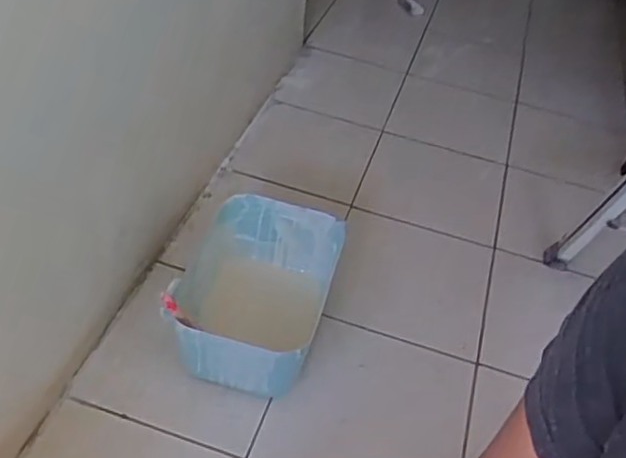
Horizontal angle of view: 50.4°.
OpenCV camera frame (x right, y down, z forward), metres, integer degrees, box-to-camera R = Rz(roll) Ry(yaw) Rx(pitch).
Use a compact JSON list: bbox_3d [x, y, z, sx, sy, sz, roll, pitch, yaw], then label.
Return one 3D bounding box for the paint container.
[{"bbox_3d":[-0.094,0.101,1.065,0.227,0.144,0.314,16,43,6],"label":"paint container"}]

